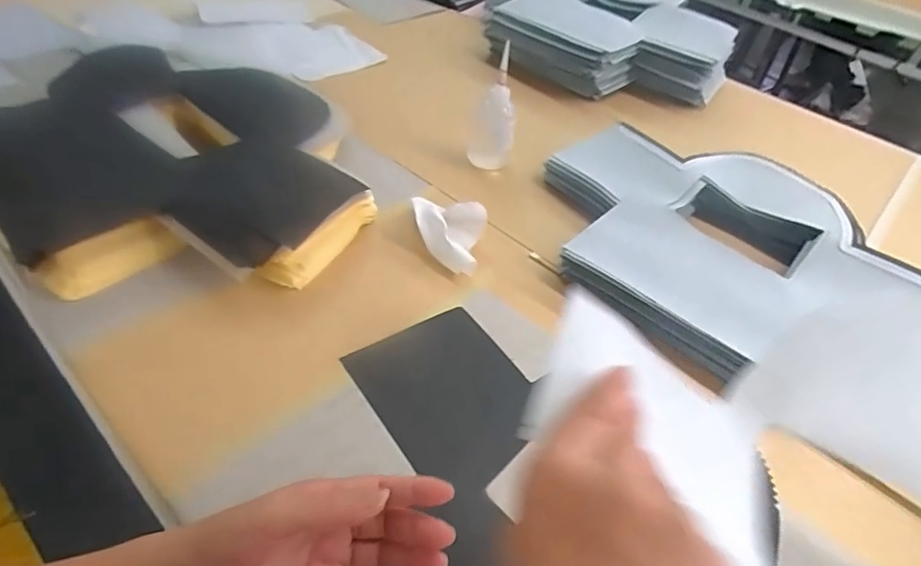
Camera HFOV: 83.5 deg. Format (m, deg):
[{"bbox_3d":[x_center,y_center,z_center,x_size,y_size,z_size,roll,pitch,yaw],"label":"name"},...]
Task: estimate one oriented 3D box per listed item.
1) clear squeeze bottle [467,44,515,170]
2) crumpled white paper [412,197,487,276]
[{"bbox_3d":[0.050,-0.248,0.751,0.066,0.165,0.051,11,46,1],"label":"clear squeeze bottle"},{"bbox_3d":[-0.018,-0.068,0.638,0.092,0.049,0.111,12,46,2],"label":"crumpled white paper"}]

